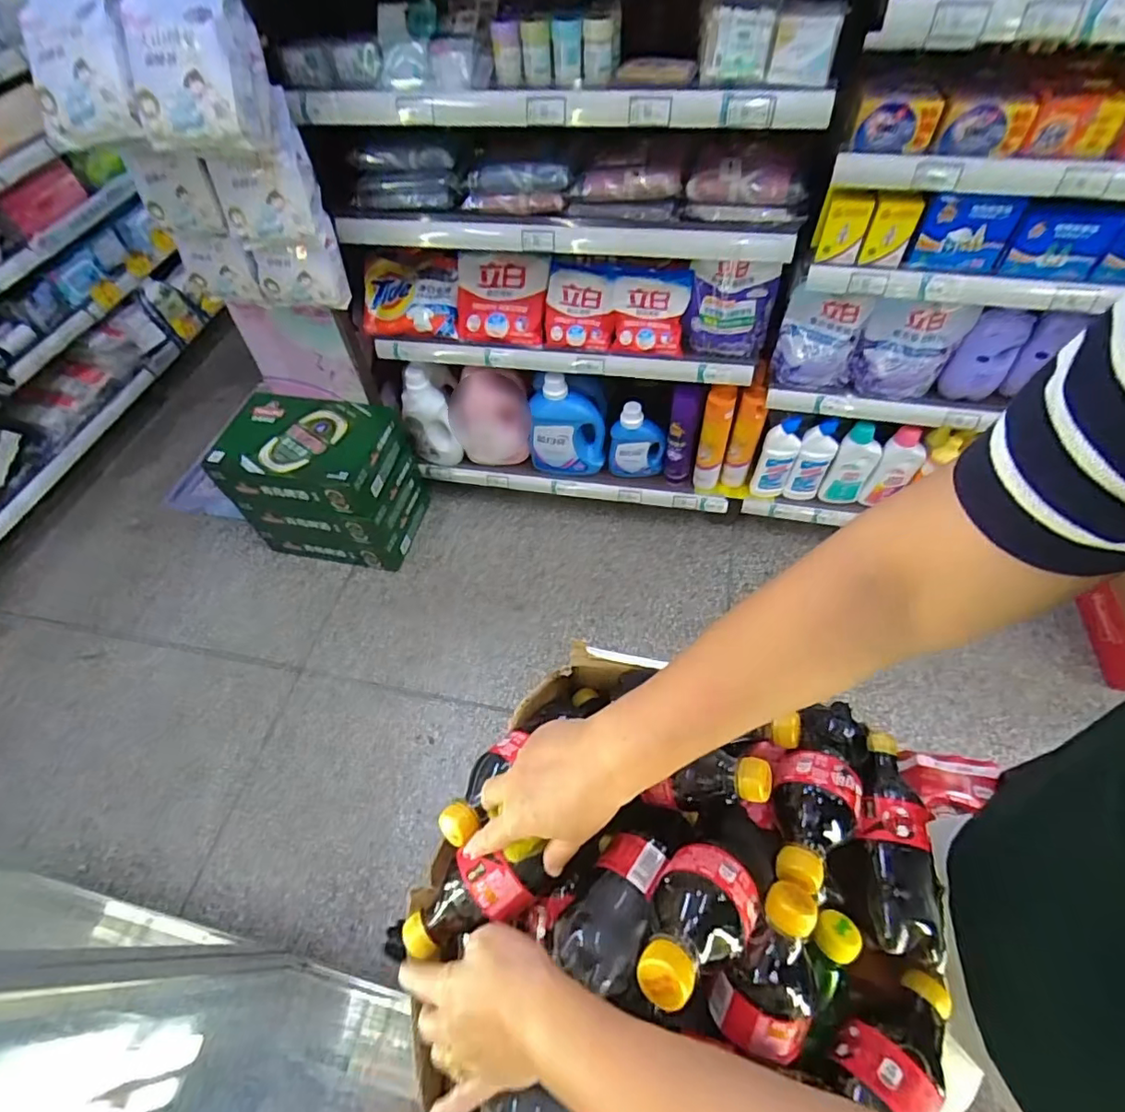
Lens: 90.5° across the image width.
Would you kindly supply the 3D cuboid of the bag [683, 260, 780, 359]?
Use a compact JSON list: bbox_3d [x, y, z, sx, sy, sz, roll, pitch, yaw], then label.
[{"bbox_3d":[0.340,-0.505,1.139,0.167,0.190,0.058,14,58,13],"label":"bag"}]

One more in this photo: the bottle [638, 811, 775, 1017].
[{"bbox_3d":[0.091,0.231,0.369,0.060,0.069,0.153,34,30,23],"label":"bottle"}]

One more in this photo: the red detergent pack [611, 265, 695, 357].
[{"bbox_3d":[0.185,-0.521,1.178,0.159,0.156,0.085,6,57,7],"label":"red detergent pack"}]

